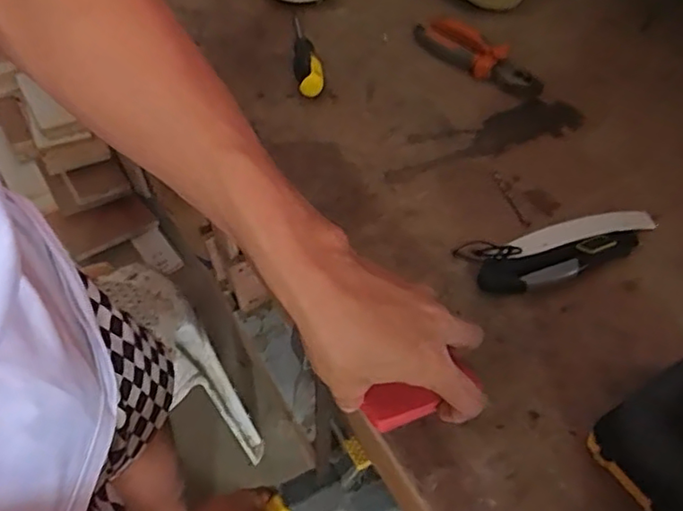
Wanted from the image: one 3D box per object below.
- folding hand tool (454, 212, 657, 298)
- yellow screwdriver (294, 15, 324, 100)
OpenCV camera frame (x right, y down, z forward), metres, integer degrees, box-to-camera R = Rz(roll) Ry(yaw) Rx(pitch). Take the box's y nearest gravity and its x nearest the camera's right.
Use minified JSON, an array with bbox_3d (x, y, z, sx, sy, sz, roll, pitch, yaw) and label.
[{"bbox_3d":[0.195,-0.006,0.521,0.173,0.022,0.063,-12,50,-7],"label":"folding hand tool"},{"bbox_3d":[-0.049,-0.262,0.748,0.030,0.031,0.197,-9,44,-4],"label":"yellow screwdriver"}]

